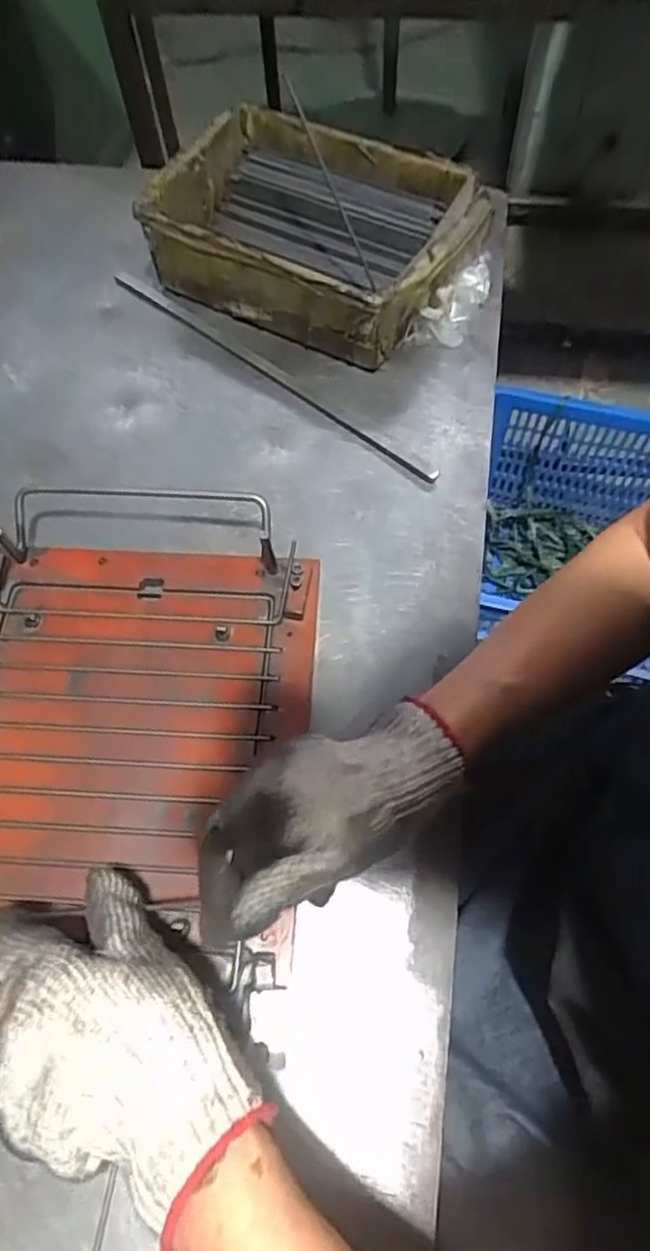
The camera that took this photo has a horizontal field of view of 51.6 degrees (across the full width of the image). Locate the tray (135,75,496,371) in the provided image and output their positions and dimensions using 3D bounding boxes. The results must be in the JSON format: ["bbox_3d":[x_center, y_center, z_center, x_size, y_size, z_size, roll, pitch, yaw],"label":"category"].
[{"bbox_3d":[-0.010,-0.355,0.587,0.274,0.071,0.196,26,68,15],"label":"tray"}]

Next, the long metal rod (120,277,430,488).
[{"bbox_3d":[-0.057,-0.218,0.573,0.370,0.004,0.013,37,71,18],"label":"long metal rod"}]

